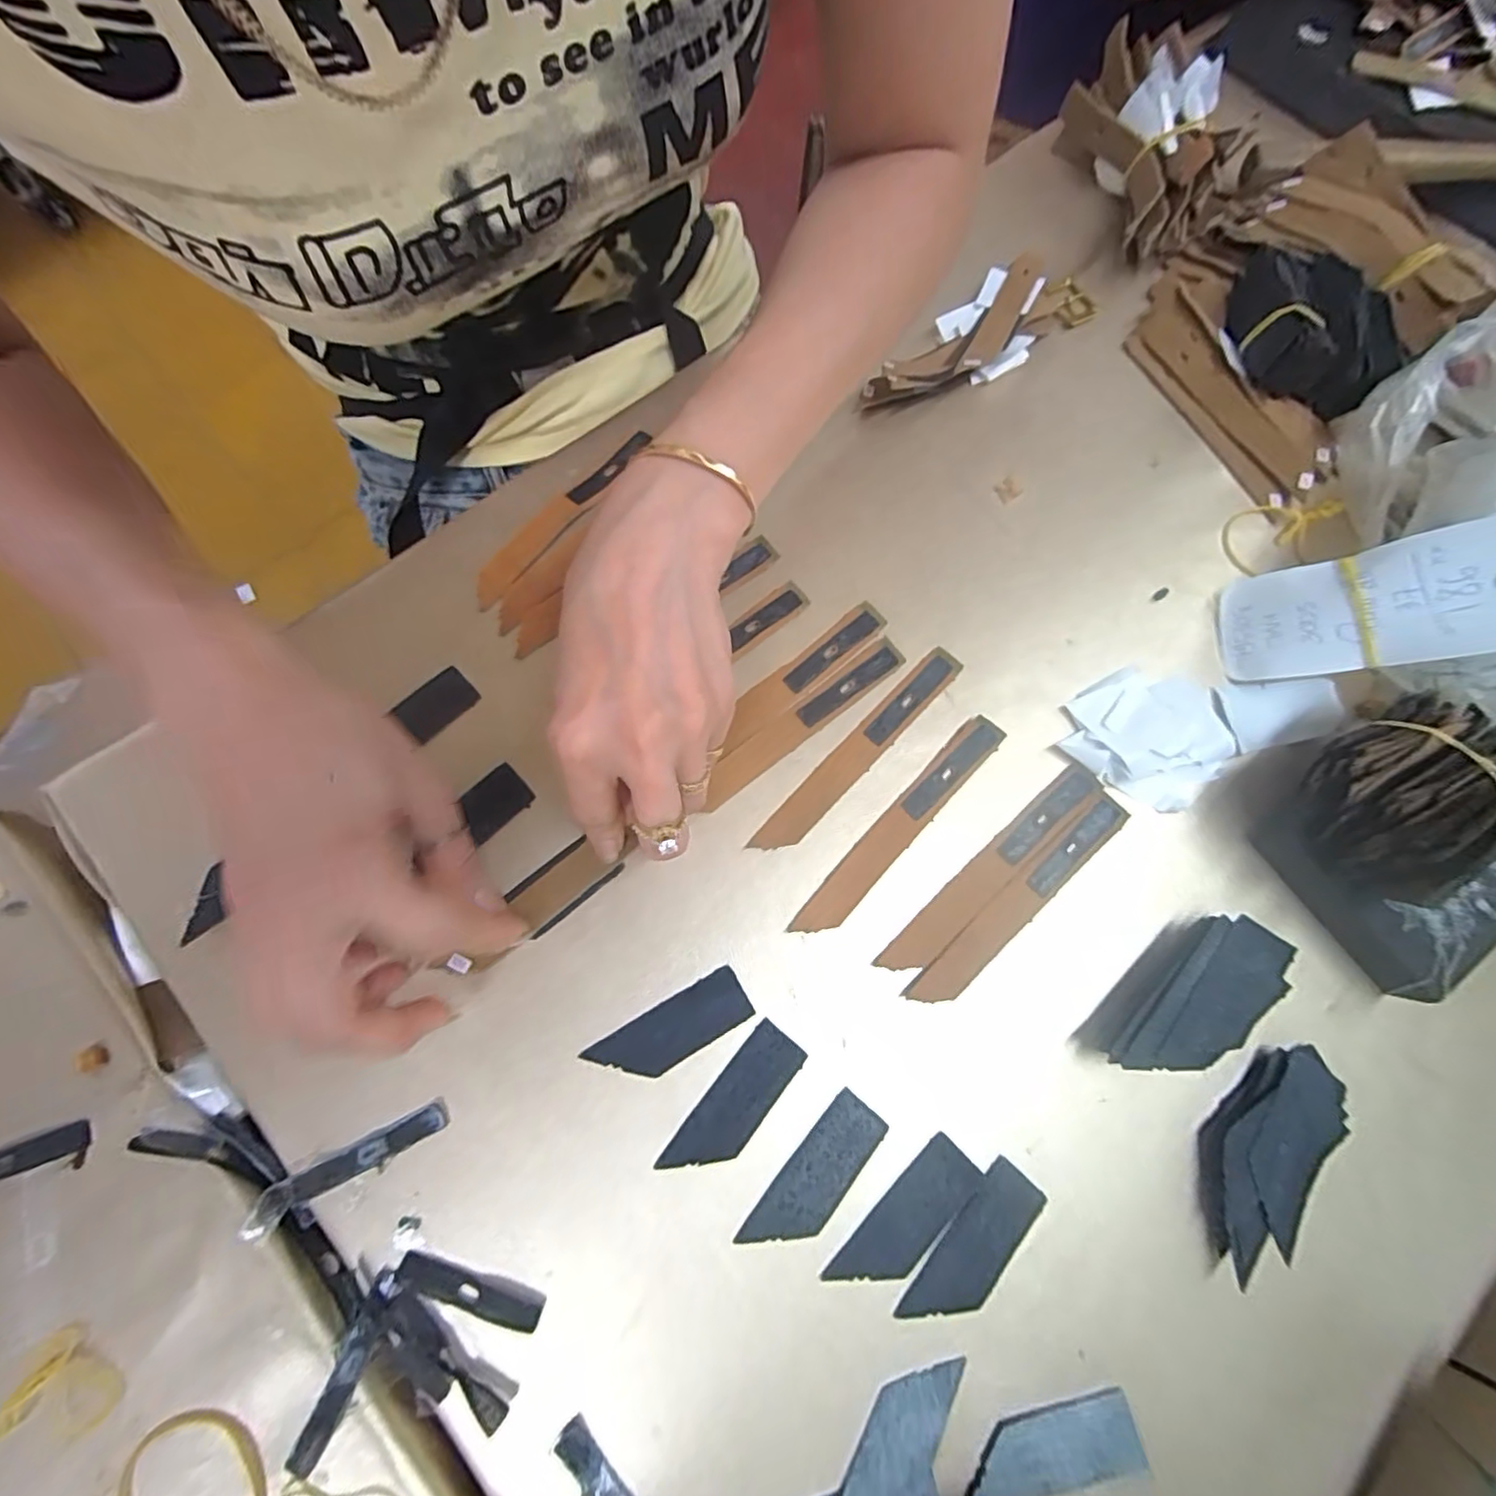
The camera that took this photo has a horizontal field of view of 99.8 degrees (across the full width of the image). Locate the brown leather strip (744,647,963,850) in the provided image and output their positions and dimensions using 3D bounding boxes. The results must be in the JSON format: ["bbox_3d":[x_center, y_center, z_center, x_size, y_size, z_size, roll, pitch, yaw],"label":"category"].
[{"bbox_3d":[0.051,0.002,0.284,0.017,0.004,0.125,43,77,10],"label":"brown leather strip"}]

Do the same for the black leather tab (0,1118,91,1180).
[{"bbox_3d":[-0.269,0.150,0.228,0.053,0.004,0.010,-20,75,-7],"label":"black leather tab"}]

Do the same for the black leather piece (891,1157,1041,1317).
[{"bbox_3d":[0.084,0.185,0.231,0.024,0.004,0.063,40,77,10],"label":"black leather piece"}]

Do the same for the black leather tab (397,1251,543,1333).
[{"bbox_3d":[-0.100,0.194,0.224,0.053,0.004,0.011,18,74,4],"label":"black leather tab"}]

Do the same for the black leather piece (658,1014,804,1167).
[{"bbox_3d":[-0.005,0.138,0.243,0.023,0.004,0.063,39,76,9],"label":"black leather piece"}]

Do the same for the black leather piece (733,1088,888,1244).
[{"bbox_3d":[0.025,0.162,0.236,0.023,0.004,0.063,40,77,10],"label":"black leather piece"}]

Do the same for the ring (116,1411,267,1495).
[{"bbox_3d":[-0.180,0.243,0.205,0.049,0.004,0.038,29,75,7],"label":"ring"}]

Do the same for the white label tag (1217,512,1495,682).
[{"bbox_3d":[0.261,-0.061,0.265,0.008,0.101,0.053,14,76,-36],"label":"white label tag"}]

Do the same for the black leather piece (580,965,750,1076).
[{"bbox_3d":[-0.030,0.113,0.250,0.064,0.004,0.023,-29,76,-9],"label":"black leather piece"}]

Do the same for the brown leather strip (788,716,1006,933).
[{"bbox_3d":[0.067,0.034,0.275,0.017,0.006,0.124,43,77,10],"label":"brown leather strip"}]

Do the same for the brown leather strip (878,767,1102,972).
[{"bbox_3d":[0.105,0.052,0.271,0.123,0.005,0.017,-40,78,-12],"label":"brown leather strip"}]

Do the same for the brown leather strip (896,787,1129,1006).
[{"bbox_3d":[0.116,0.064,0.267,0.123,0.004,0.016,-41,79,-12],"label":"brown leather strip"}]

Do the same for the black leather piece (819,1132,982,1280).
[{"bbox_3d":[0.059,0.176,0.233,0.063,0.004,0.023,-43,79,-12],"label":"black leather piece"}]

